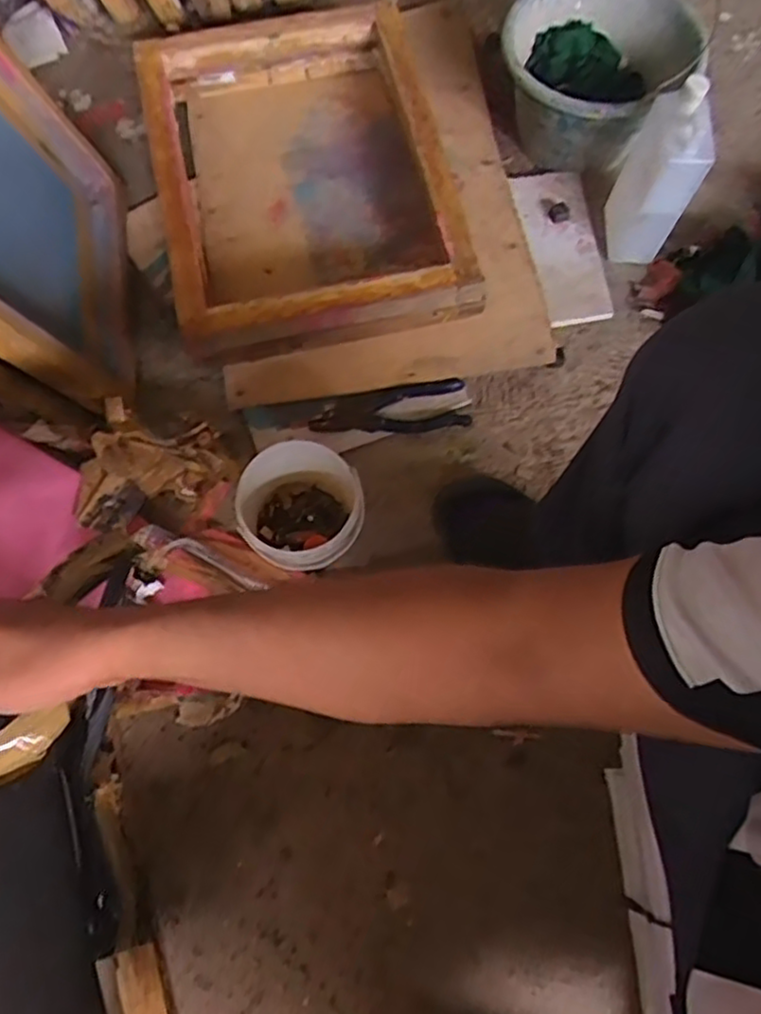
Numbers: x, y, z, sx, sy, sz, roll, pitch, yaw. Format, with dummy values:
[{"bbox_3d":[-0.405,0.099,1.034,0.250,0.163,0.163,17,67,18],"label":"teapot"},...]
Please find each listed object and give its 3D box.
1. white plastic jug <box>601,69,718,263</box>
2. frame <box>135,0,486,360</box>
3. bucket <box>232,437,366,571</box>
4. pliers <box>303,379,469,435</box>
[{"bbox_3d":[0.326,-0.389,0.831,0.095,0.205,0.061,30,73,8],"label":"white plastic jug"},{"bbox_3d":[-0.101,-0.431,0.918,0.375,0.085,0.451,-11,77,-2],"label":"frame"},{"bbox_3d":[-0.086,0.007,0.776,0.125,0.113,0.123,1,72,-2],"label":"bucket"},{"bbox_3d":[0.011,-0.116,0.871,0.191,0.023,0.057,-10,72,-5],"label":"pliers"}]

